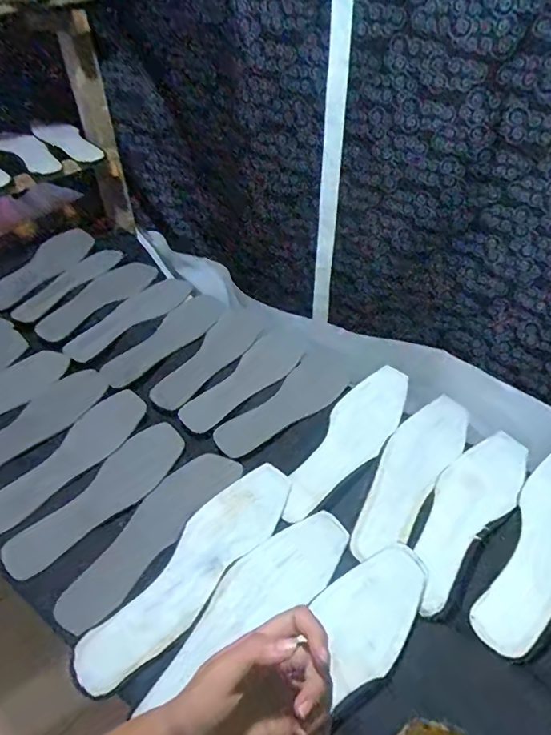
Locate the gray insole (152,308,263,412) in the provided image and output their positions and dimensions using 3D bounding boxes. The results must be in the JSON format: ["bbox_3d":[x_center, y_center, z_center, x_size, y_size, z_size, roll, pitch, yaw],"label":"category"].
[{"bbox_3d":[-0.098,-0.020,0.761,0.081,0.013,0.234,21,47,21],"label":"gray insole"}]

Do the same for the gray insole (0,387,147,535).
[{"bbox_3d":[-0.267,0.114,0.631,0.078,0.012,0.235,24,48,24],"label":"gray insole"}]

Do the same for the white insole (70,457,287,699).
[{"bbox_3d":[-0.084,0.210,0.521,0.075,0.012,0.282,30,51,28],"label":"white insole"}]

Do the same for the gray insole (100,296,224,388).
[{"bbox_3d":[-0.175,-0.051,0.793,0.079,0.010,0.246,25,49,24],"label":"gray insole"}]

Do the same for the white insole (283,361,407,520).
[{"bbox_3d":[0.100,0.091,0.645,0.081,0.008,0.283,28,50,26],"label":"white insole"}]

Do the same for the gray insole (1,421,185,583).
[{"bbox_3d":[-0.208,0.154,0.587,0.079,0.010,0.236,28,50,26],"label":"gray insole"}]

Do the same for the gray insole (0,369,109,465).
[{"bbox_3d":[-0.343,0.082,0.671,0.082,0.011,0.245,28,50,26],"label":"gray insole"}]

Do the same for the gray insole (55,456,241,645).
[{"bbox_3d":[-0.141,0.186,0.555,0.072,0.009,0.243,21,50,33],"label":"gray insole"}]

